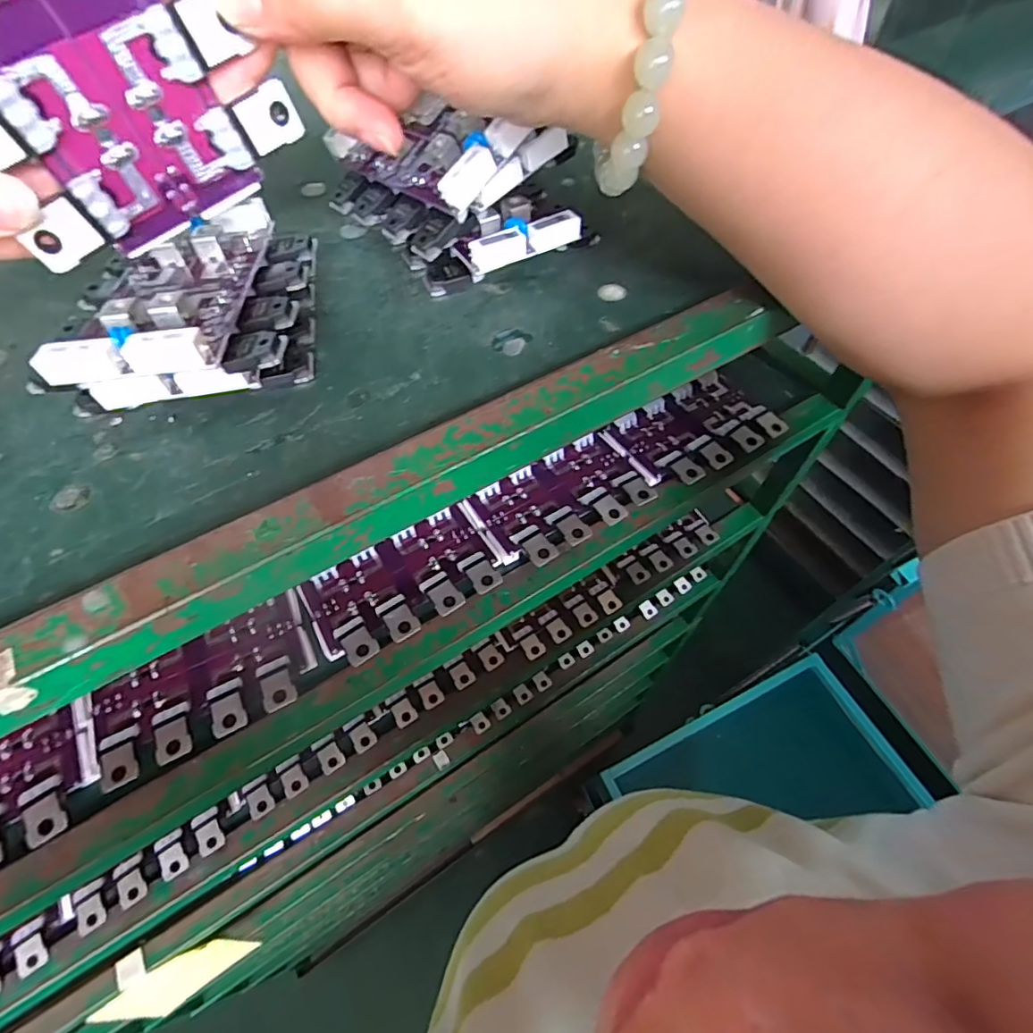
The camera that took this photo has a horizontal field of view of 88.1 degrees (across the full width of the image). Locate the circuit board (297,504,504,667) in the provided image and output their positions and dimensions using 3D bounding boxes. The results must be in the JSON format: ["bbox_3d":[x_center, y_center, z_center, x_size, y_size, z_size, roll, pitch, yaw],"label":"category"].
[{"bbox_3d":[-0.062,0.036,0.299,0.106,0.016,0.065,-27,61,-16],"label":"circuit board"}]

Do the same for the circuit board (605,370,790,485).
[{"bbox_3d":[0.121,-0.061,0.356,0.096,0.011,0.070,-27,61,-16],"label":"circuit board"}]

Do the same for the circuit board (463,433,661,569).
[{"bbox_3d":[0.030,-0.014,0.328,0.100,0.012,0.067,-29,61,-17],"label":"circuit board"}]

